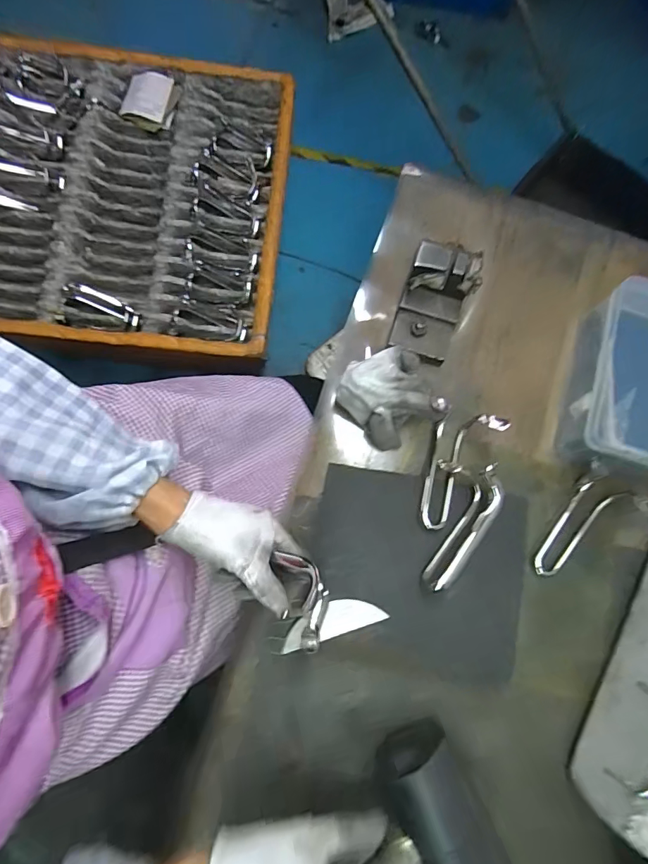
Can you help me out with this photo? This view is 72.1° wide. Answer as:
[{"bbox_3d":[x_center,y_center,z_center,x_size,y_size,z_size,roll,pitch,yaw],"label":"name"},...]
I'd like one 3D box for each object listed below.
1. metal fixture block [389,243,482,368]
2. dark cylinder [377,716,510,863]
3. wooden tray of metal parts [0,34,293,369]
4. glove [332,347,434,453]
[{"bbox_3d":[0.109,-0.129,0.449,0.066,0.066,0.104,23,79,1],"label":"metal fixture block"},{"bbox_3d":[0.095,0.308,0.370,0.071,0.075,0.117,-26,82,-8],"label":"dark cylinder"},{"bbox_3d":[-0.343,-0.398,0.763,0.539,0.076,0.568,5,78,1],"label":"wooden tray of metal parts"},{"bbox_3d":[0.058,-0.036,0.433,0.070,0.064,0.090,-39,83,-9],"label":"glove"}]

